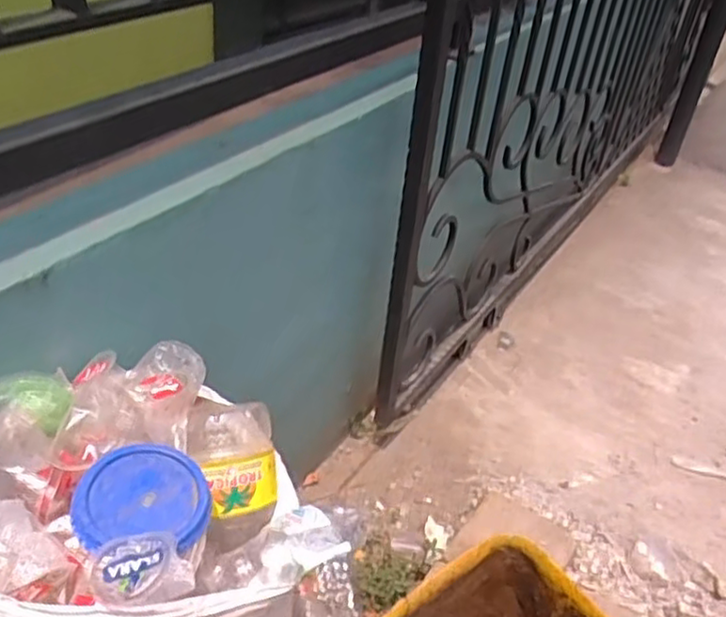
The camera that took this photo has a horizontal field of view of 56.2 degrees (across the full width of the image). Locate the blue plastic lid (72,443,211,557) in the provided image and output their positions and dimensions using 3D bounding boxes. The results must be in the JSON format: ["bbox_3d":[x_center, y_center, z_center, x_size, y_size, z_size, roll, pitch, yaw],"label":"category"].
[{"bbox_3d":[-0.201,0.170,0.622,0.114,0.023,0.107,4,38,-3],"label":"blue plastic lid"}]

